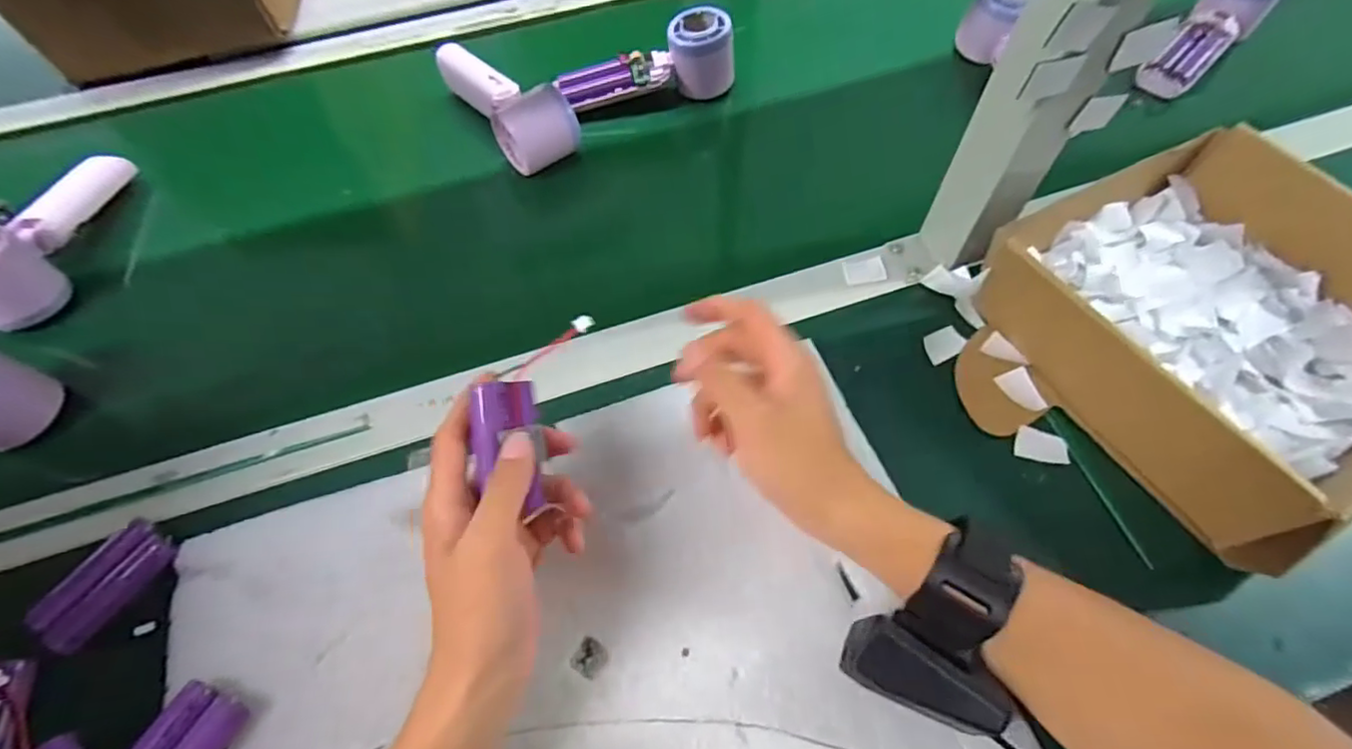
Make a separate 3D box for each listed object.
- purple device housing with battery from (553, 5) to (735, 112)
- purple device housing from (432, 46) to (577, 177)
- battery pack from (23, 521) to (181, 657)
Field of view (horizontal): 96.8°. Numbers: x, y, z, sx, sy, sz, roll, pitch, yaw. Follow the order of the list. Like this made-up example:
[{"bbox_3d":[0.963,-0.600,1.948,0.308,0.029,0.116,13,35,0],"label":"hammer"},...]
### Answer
[{"bbox_3d":[-0.026,-0.275,0.540,0.155,0.061,0.051,-15,61,-5],"label":"purple device housing with battery"},{"bbox_3d":[-0.149,-0.242,0.526,0.061,0.077,0.160,-32,64,-13],"label":"purple device housing"},{"bbox_3d":[-0.318,0.116,0.330,0.030,0.014,0.069,32,68,19],"label":"battery pack"}]

